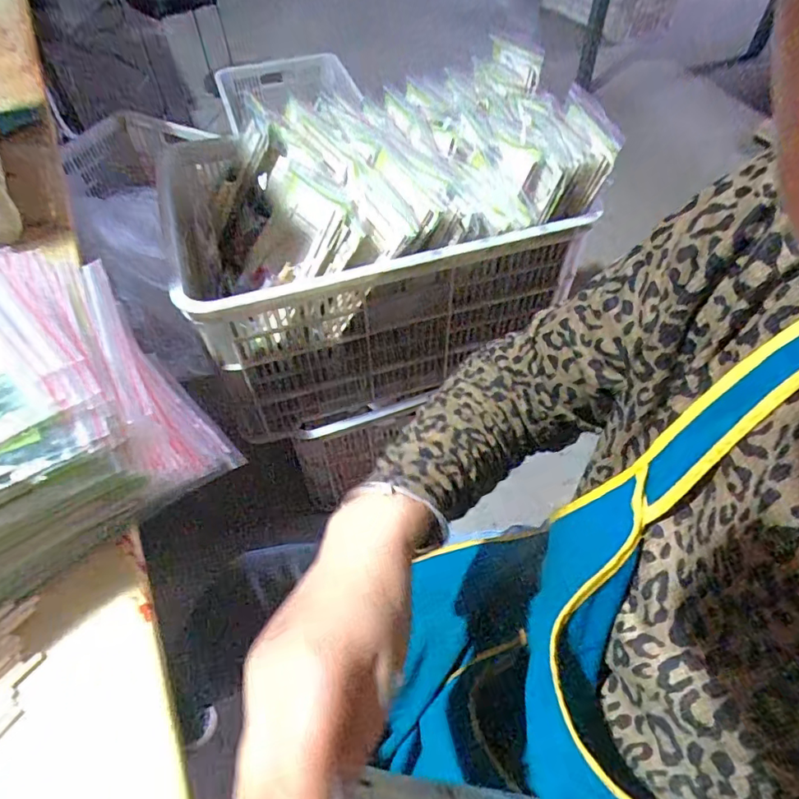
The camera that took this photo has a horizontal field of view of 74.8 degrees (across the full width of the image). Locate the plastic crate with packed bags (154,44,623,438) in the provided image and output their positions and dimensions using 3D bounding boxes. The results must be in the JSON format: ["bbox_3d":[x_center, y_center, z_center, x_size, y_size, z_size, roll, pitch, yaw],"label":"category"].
[{"bbox_3d":[-0.047,-0.270,0.906,0.601,0.382,0.411,-17,55,-11],"label":"plastic crate with packed bags"}]

